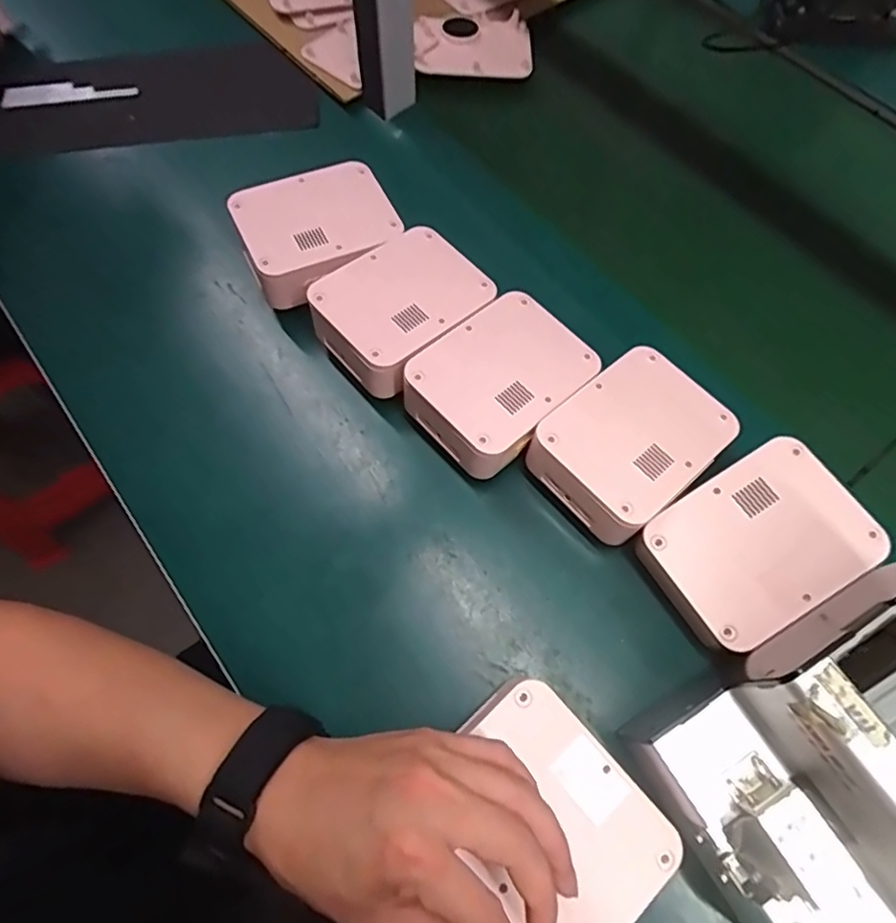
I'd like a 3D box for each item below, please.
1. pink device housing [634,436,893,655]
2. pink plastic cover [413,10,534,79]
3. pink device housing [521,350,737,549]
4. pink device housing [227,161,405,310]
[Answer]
[{"bbox_3d":[0.203,0.055,0.388,0.132,0.029,0.097,-34,69,-2],"label":"pink device housing"},{"bbox_3d":[0.026,-0.459,0.643,0.129,0.013,0.107,-5,67,-4],"label":"pink plastic cover"},{"bbox_3d":[0.133,-0.016,0.423,0.129,0.037,0.097,-39,72,-16],"label":"pink device housing"},{"bbox_3d":[-0.111,-0.192,0.516,0.128,0.065,0.105,-25,68,-11],"label":"pink device housing"}]

